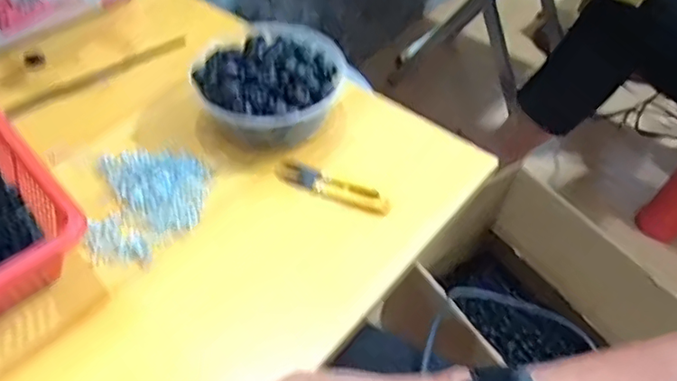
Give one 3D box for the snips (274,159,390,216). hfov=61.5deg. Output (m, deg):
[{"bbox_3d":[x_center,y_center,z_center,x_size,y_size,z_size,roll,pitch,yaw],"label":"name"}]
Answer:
[{"bbox_3d":[-0.006,-0.004,0.508,0.109,0.012,0.023,22,52,15],"label":"snips"}]

